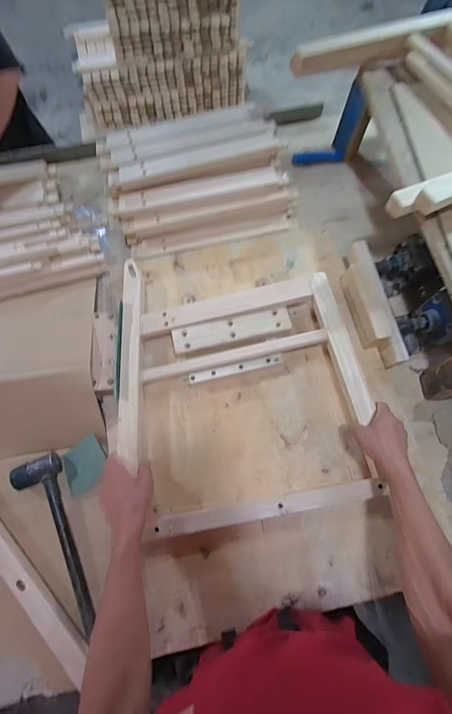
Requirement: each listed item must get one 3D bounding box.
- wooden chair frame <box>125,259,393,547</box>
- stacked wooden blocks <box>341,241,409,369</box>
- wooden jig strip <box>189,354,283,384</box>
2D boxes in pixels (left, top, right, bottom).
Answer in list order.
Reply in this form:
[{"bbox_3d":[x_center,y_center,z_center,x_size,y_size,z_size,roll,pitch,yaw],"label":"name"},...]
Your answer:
[{"bbox_3d":[0.021,0.038,0.667,0.475,0.065,0.552,-6,73,-1],"label":"wooden chair frame"},{"bbox_3d":[0.318,-0.121,0.727,0.066,0.074,0.288,-12,70,-4],"label":"stacked wooden blocks"},{"bbox_3d":[0.024,0.027,0.704,0.204,0.033,0.023,-14,73,-4],"label":"wooden jig strip"}]

